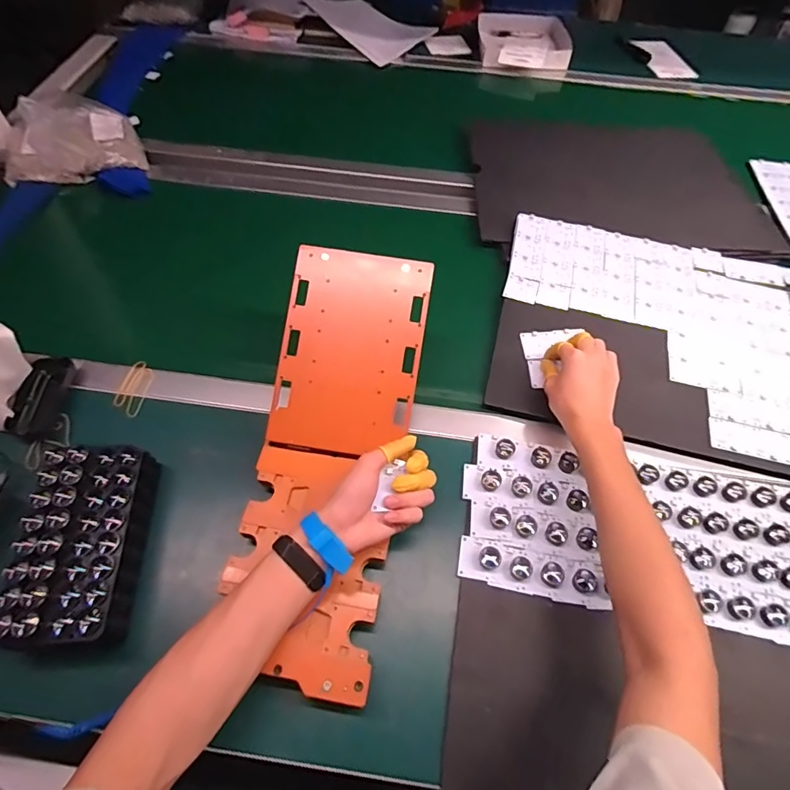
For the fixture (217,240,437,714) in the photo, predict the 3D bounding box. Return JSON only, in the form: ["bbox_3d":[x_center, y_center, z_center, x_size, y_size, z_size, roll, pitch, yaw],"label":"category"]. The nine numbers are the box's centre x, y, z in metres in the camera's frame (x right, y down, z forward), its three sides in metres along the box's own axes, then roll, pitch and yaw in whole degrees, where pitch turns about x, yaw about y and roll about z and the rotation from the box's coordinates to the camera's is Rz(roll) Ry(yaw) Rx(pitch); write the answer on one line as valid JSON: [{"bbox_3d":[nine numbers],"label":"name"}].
[{"bbox_3d":[-0.069,0.061,0.526,0.177,0.066,0.466,6,74,3],"label":"fixture"}]

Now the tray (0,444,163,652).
[{"bbox_3d":[-0.321,0.153,0.492,0.105,0.064,0.198,-2,59,-3],"label":"tray"}]

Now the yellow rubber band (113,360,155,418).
[{"bbox_3d":[-0.358,-0.008,0.640,0.041,0.012,0.087,2,59,-1],"label":"yellow rubber band"}]

